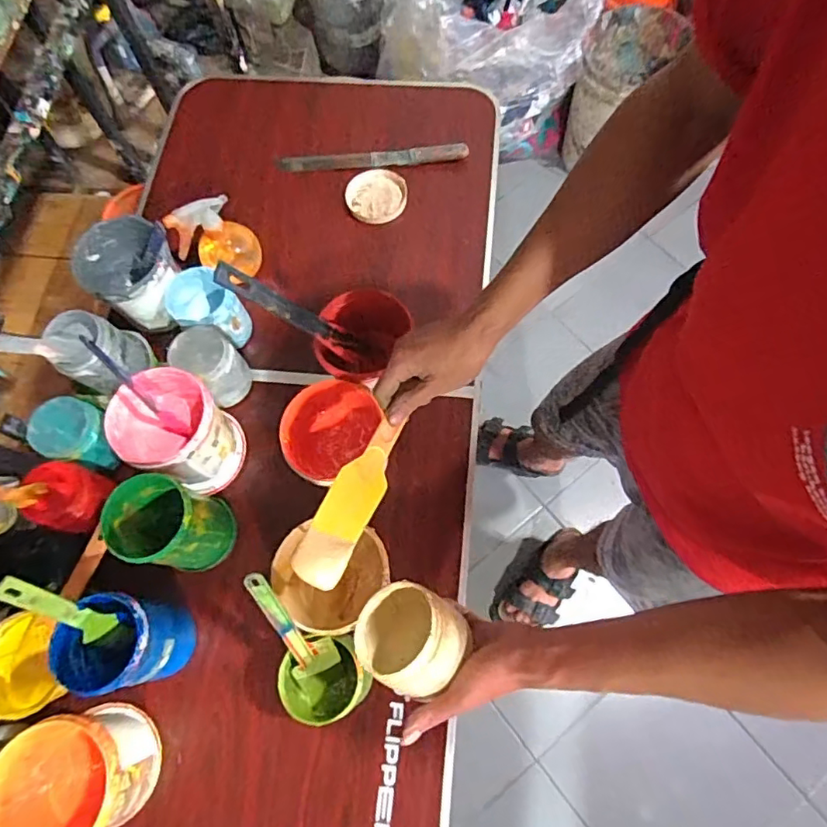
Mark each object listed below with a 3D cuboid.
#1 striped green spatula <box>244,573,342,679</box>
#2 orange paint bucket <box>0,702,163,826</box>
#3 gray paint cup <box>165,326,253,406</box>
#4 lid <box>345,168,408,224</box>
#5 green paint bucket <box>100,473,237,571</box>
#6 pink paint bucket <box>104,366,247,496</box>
[{"bbox_3d":[-0.129,0.223,0.579,0.053,0.180,0.012,-25,37,-8],"label":"striped green spatula"},{"bbox_3d":[-0.358,0.394,0.606,0.123,0.137,0.125,-1,70,2],"label":"orange paint bucket"},{"bbox_3d":[-0.279,-0.068,0.776,0.072,0.102,0.074,-1,70,2],"label":"gray paint cup"},{"bbox_3d":[-0.062,-0.365,0.927,0.098,0.021,0.099,-1,70,2],"label":"lid"},{"bbox_3d":[-0.294,0.135,0.678,0.103,0.135,0.098,-1,70,2],"label":"green paint bucket"},{"bbox_3d":[-0.309,0.026,0.739,0.123,0.141,0.122,-1,70,2],"label":"pink paint bucket"}]

